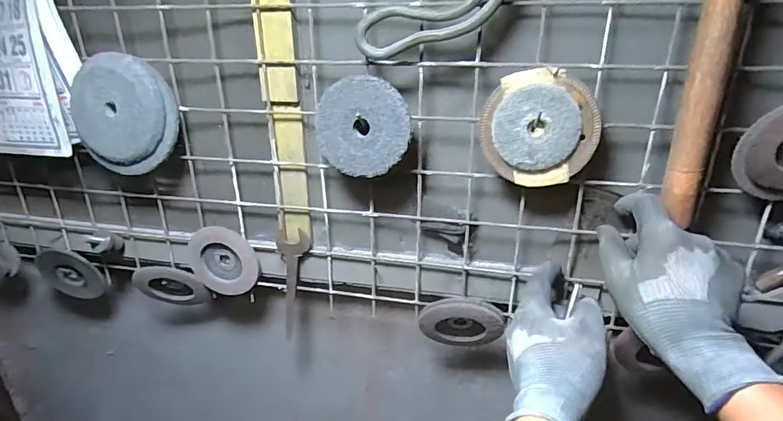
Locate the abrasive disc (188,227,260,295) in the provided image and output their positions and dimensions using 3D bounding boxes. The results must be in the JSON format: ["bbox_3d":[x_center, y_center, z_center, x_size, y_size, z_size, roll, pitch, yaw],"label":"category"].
[{"bbox_3d":[-0.216,0.066,0.588,0.091,0.095,0.013,4,24,9],"label":"abrasive disc"}]

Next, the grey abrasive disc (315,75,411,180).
[{"bbox_3d":[-0.029,-0.082,0.454,0.095,0.095,0.004,-2,12,15],"label":"grey abrasive disc"}]

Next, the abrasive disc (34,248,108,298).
[{"bbox_3d":[-0.459,0.096,0.665,0.099,0.092,0.015,1,40,8],"label":"abrasive disc"}]

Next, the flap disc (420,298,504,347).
[{"bbox_3d":[0.086,0.135,0.542,0.093,0.085,0.013,-18,35,25],"label":"flap disc"}]

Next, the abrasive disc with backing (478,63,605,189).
[{"bbox_3d":[0.139,-0.077,0.429,0.105,0.102,0.019,6,24,14],"label":"abrasive disc with backing"}]

